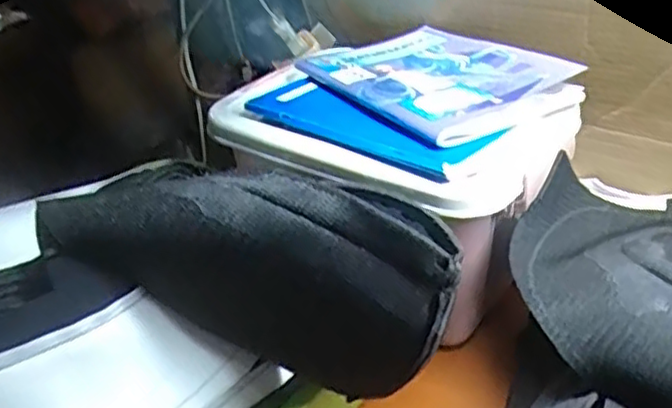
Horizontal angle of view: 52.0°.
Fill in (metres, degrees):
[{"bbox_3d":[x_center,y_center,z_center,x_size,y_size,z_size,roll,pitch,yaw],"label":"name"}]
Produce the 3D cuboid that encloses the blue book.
[{"bbox_3d":[0.082,-0.111,0.587,0.161,0.013,0.218,-19,33,-18],"label":"blue book"}]

